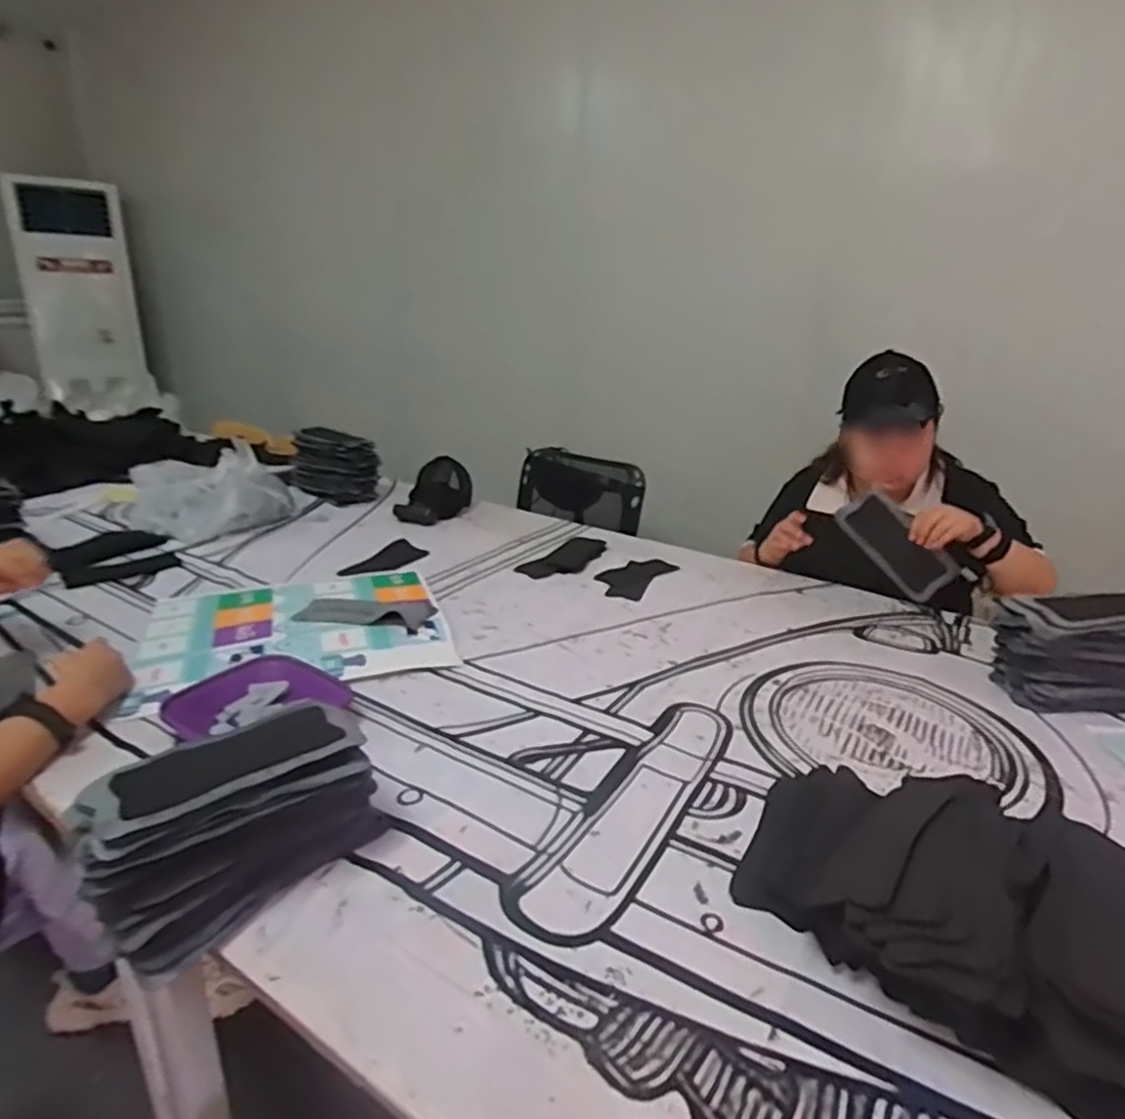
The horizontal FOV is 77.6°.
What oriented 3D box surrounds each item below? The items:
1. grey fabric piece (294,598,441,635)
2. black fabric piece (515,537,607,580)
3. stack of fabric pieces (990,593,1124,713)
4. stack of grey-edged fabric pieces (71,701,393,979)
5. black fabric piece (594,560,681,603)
[{"bbox_3d":[-0.331,0.088,1.177,0.223,0.015,0.097,6,20,11],"label":"grey fabric piece"},{"bbox_3d":[0.016,-0.005,1.490,0.107,0.011,0.257,15,23,31],"label":"black fabric piece"},{"bbox_3d":[0.765,0.132,1.022,0.269,0.147,0.113,1,20,-5],"label":"stack of fabric pieces"},{"bbox_3d":[-0.304,0.242,0.660,0.247,0.126,0.121,-17,27,-42],"label":"stack of grey-edged fabric pieces"},{"bbox_3d":[0.145,0.035,1.429,0.115,0.012,0.204,14,23,29],"label":"black fabric piece"}]

